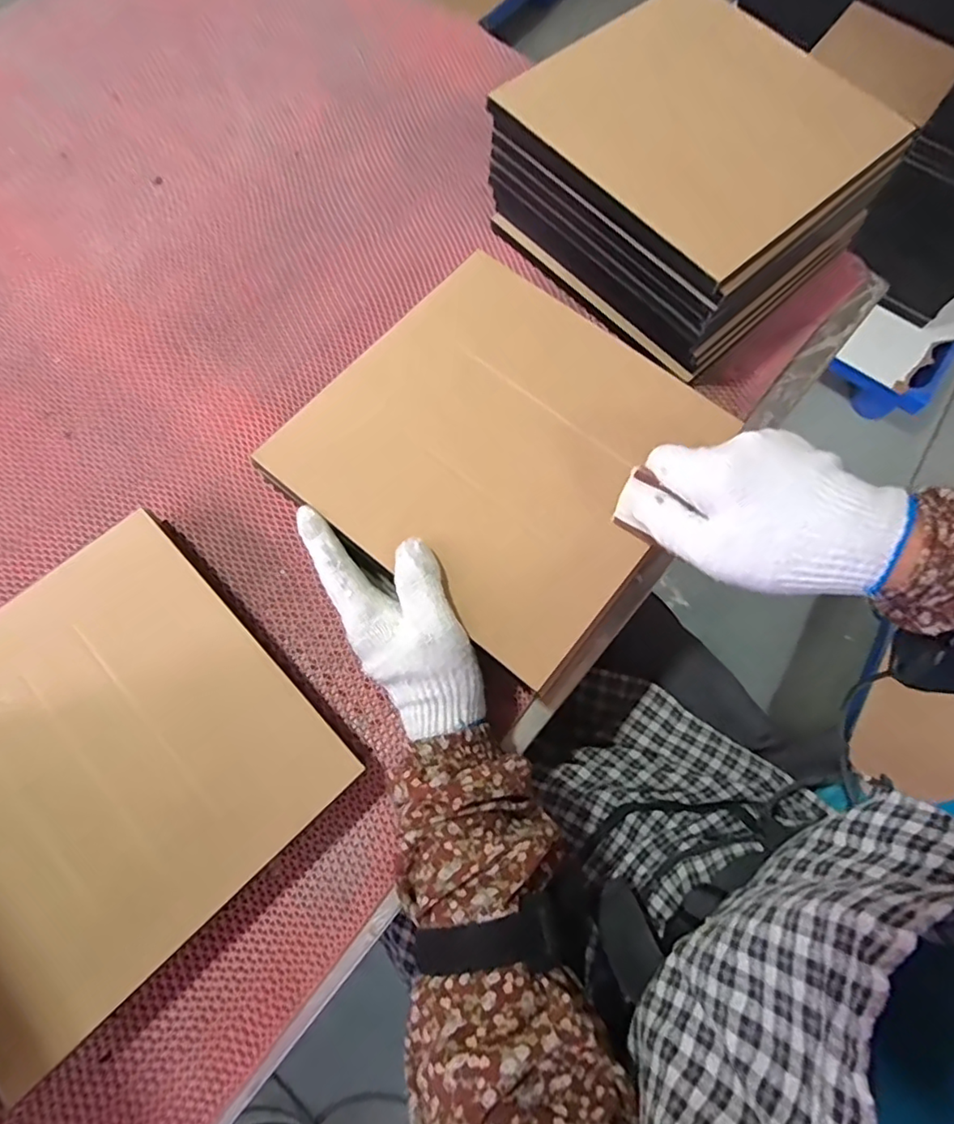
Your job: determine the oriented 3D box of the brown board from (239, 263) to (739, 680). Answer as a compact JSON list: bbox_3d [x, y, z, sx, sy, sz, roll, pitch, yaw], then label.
[{"bbox_3d":[0.016,-0.082,0.403,0.239,0.012,0.233,38,74,10],"label":"brown board"}]

